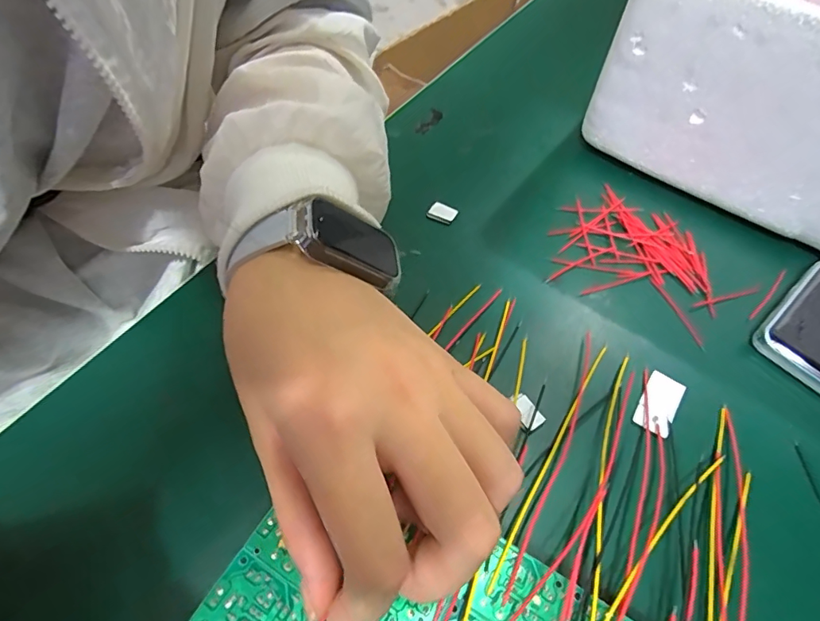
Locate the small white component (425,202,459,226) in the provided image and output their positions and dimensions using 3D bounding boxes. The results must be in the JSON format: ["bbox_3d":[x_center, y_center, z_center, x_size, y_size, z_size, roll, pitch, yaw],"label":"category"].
[{"bbox_3d":[0.019,-0.057,0.279,0.016,0.006,0.011,24,59,12],"label":"small white component"}]

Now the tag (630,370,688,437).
[{"bbox_3d":[0.115,0.042,0.217,0.015,0.004,0.030,26,61,24],"label":"tag"}]

